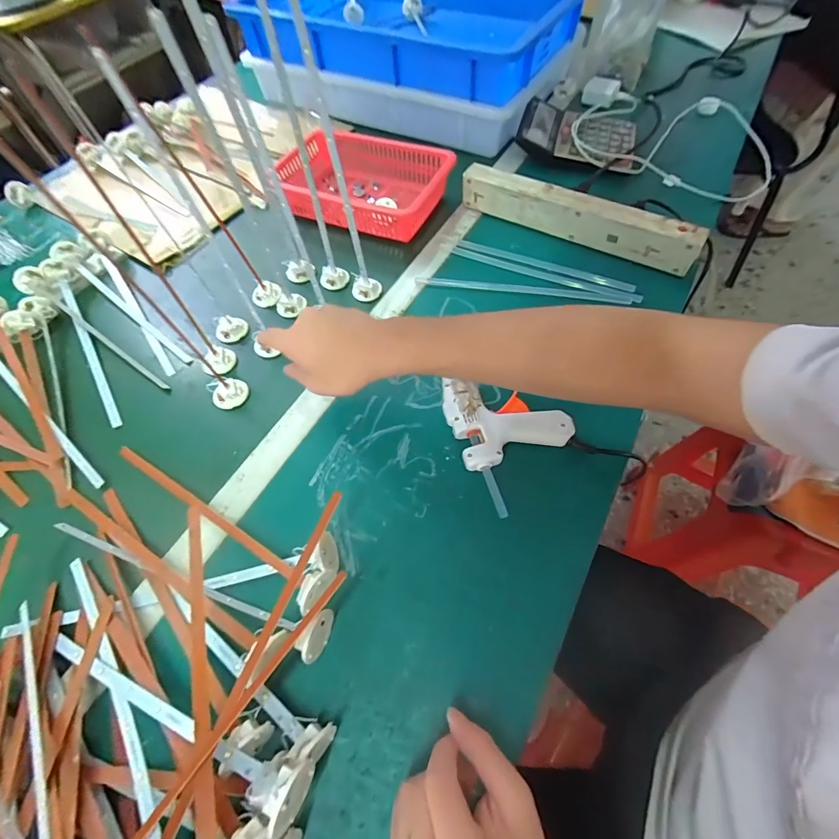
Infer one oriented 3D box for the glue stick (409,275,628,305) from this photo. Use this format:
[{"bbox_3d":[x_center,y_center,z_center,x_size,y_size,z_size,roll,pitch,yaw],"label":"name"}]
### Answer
[{"bbox_3d":[0.127,-0.165,0.523,0.262,0.010,0.014,8,60,9],"label":"glue stick"}]

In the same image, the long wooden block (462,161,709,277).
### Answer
[{"bbox_3d":[0.201,-0.270,0.545,0.313,0.055,0.031,26,65,19],"label":"long wooden block"}]

